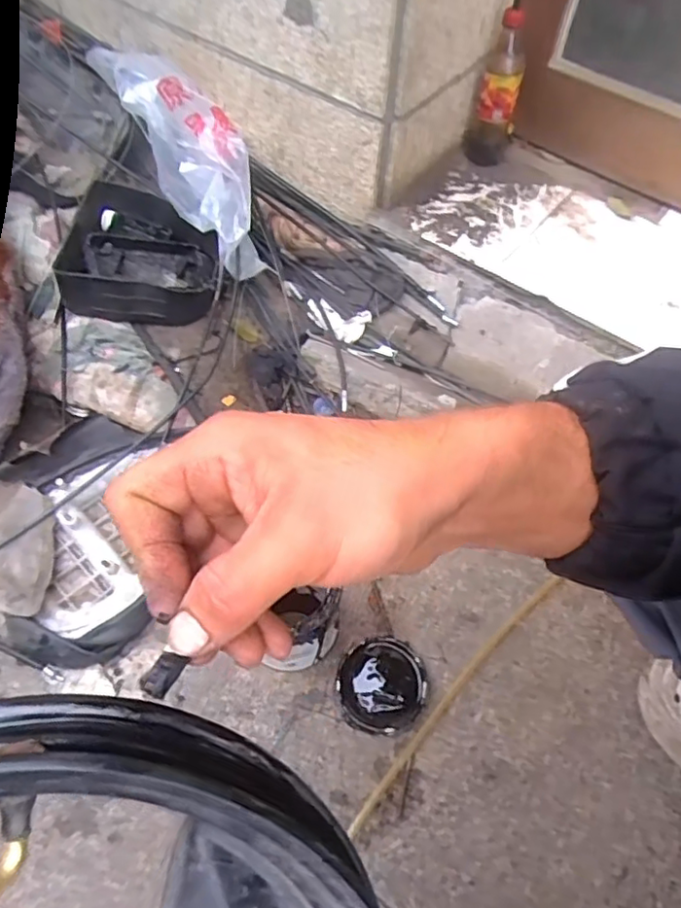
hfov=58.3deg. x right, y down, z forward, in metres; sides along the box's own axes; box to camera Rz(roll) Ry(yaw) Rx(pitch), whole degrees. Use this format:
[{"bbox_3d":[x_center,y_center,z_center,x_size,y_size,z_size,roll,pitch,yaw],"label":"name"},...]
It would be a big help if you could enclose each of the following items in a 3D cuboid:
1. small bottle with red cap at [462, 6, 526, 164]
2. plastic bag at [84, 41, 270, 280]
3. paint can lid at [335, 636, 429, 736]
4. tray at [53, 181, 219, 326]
[{"bbox_3d":[0.253,-0.574,0.978,0.073,0.208,0.070,14,58,6],"label":"small bottle with red cap"},{"bbox_3d":[-0.224,-0.436,0.862,0.096,0.146,0.394,-34,95,-22],"label":"plastic bag"},{"bbox_3d":[0.044,0.247,0.654,0.095,0.025,0.093,1,57,-2],"label":"paint can lid"},{"bbox_3d":[-0.289,-0.293,0.888,0.205,0.086,0.200,-5,58,-6],"label":"tray"}]

